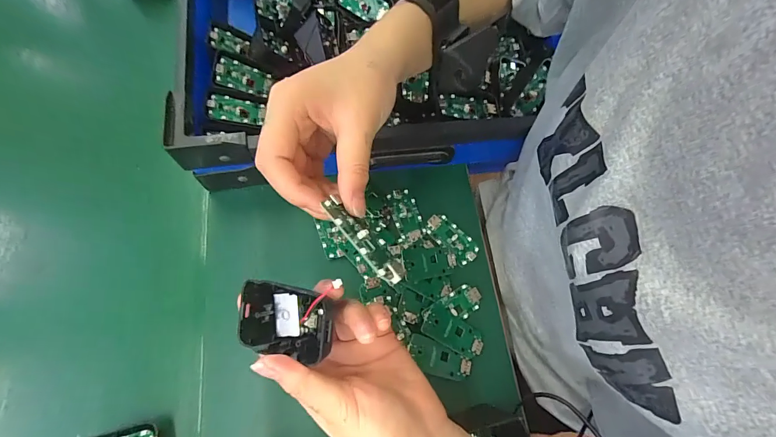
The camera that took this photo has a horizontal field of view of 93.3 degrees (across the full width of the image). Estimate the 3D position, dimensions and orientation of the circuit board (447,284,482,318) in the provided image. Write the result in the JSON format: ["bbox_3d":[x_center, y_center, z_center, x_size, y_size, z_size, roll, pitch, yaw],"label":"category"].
[{"bbox_3d":[0.080,0.086,0.381,0.037,0.004,0.029,-30,88,-12],"label":"circuit board"}]

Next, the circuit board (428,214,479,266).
[{"bbox_3d":[0.071,0.022,0.405,0.029,0.006,0.063,-42,76,-16],"label":"circuit board"}]

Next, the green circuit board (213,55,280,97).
[{"bbox_3d":[-0.162,-0.160,0.415,0.064,0.009,0.035,6,90,-31],"label":"green circuit board"}]

